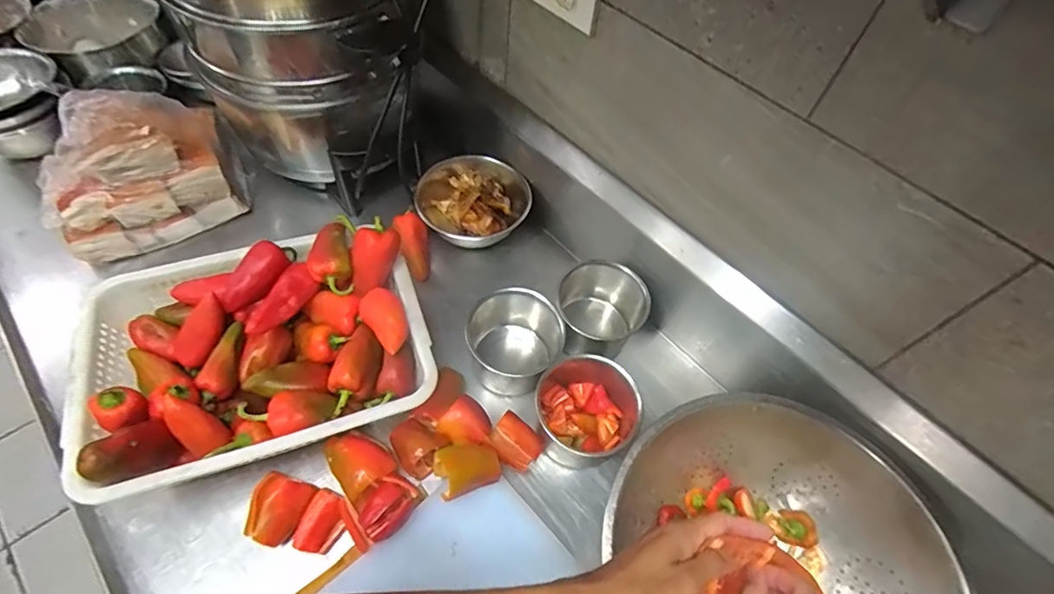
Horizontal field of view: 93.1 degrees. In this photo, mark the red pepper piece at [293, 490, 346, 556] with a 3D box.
[{"bbox_3d":[-0.218,0.242,0.535,0.041,0.031,0.060,19,56,8],"label":"red pepper piece"}]

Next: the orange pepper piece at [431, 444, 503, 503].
[{"bbox_3d":[-0.065,0.184,0.542,0.065,0.031,0.049,-16,59,-15],"label":"orange pepper piece"}]

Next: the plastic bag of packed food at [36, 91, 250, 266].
[{"bbox_3d":[-0.561,-0.197,0.714,0.222,0.174,0.168,-22,61,-19],"label":"plastic bag of packed food"}]

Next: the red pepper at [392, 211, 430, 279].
[{"bbox_3d":[-0.168,-0.073,0.743,0.044,0.052,0.096,-10,57,-12],"label":"red pepper"}]

